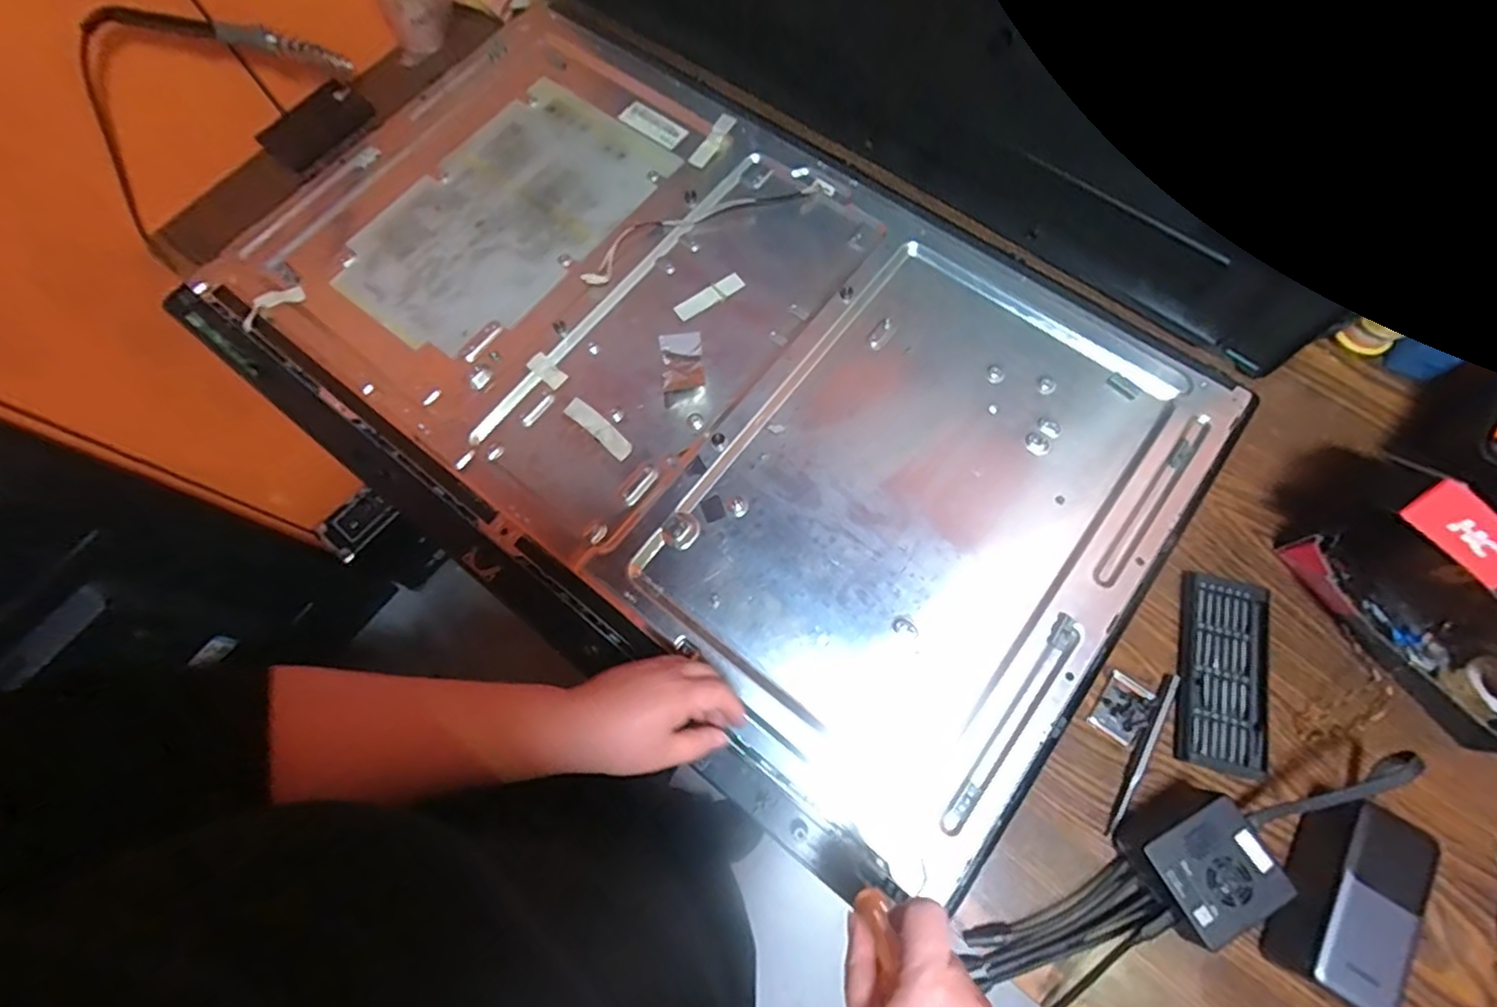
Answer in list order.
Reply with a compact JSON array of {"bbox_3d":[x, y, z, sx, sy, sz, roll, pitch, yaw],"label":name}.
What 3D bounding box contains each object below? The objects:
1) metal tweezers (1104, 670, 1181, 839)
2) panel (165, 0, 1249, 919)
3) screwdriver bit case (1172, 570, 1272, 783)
[{"bbox_3d":[0.316,0.199,0.502,0.012,0.006,0.136,30,76,8],"label":"metal tweezers"},{"bbox_3d":[-0.062,-0.147,0.590,0.890,0.056,0.548,37,77,9],"label":"panel"},{"bbox_3d":[0.388,0.137,0.513,0.064,0.012,0.153,15,74,4],"label":"screwdriver bit case"}]

